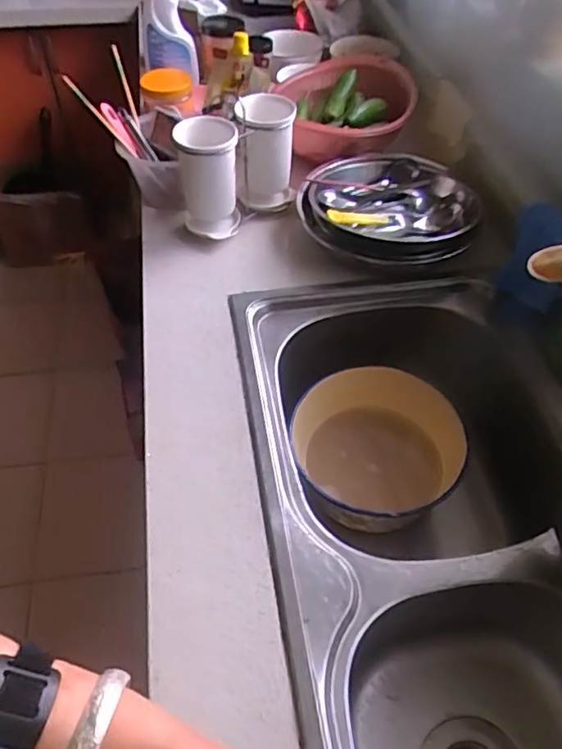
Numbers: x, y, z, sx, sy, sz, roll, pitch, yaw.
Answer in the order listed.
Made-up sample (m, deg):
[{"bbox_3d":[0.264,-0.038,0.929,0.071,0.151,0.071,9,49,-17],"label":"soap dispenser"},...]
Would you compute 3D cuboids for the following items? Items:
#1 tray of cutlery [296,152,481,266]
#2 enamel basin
[{"bbox_3d":[0.158,-0.249,0.886,0.260,0.059,0.243,18,52,14],"label":"tray of cutlery"},{"bbox_3d":[0.125,0.103,0.780,0.217,0.100,0.204,0,50,0],"label":"enamel basin"}]

